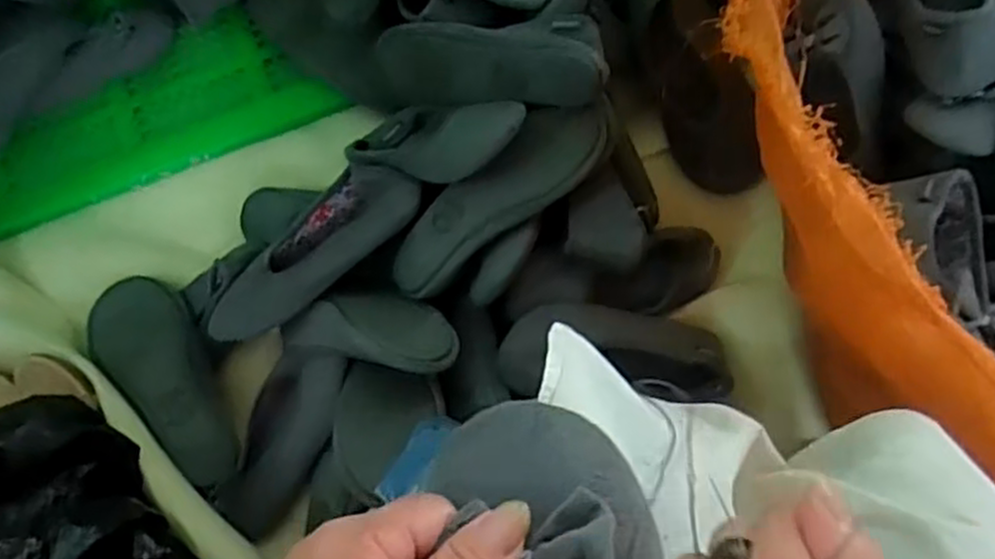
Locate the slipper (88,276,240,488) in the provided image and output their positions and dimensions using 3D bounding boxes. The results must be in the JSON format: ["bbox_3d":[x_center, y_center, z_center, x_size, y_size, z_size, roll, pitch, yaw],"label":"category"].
[{"bbox_3d":[-0.332,0.098,0.779,0.087,0.043,0.236,-34,77,-7],"label":"slipper"}]

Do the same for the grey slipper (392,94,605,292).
[{"bbox_3d":[0.004,-0.077,0.725,0.085,0.057,0.240,44,81,12],"label":"grey slipper"}]

